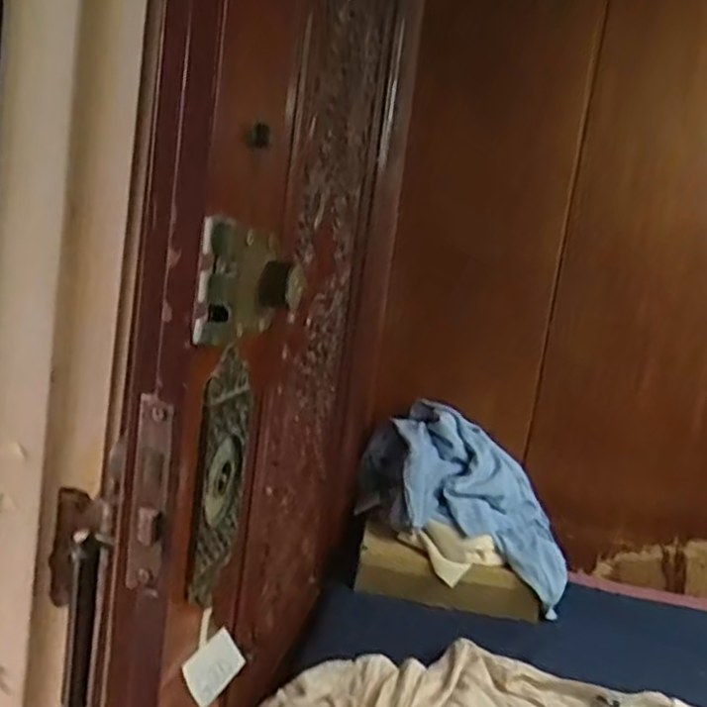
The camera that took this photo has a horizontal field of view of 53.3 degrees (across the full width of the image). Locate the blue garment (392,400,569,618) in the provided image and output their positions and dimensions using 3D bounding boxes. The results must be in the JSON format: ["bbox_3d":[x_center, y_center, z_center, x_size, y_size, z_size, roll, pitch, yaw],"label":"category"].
[{"bbox_3d":[0.196,0.226,1.085,0.276,0.225,0.186,10,8,13],"label":"blue garment"}]

